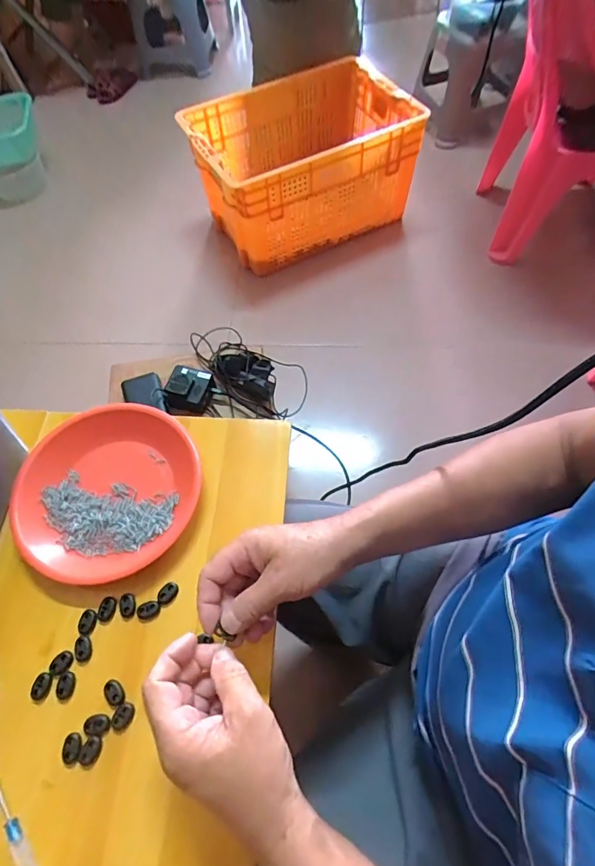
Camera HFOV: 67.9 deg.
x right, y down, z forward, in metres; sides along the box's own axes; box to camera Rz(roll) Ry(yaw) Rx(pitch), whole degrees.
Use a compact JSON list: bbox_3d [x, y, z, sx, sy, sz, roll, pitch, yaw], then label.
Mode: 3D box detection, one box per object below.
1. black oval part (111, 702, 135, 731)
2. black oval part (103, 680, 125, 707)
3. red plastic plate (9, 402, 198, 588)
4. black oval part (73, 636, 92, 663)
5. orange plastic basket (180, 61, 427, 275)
[{"bbox_3d":[-0.153,0.248,0.386,0.017,0.004,0.022,26,66,15],"label":"black oval part"},{"bbox_3d":[-0.164,0.233,0.396,0.021,0.005,0.016,36,69,19],"label":"black oval part"},{"bbox_3d":[-0.199,0.060,0.471,0.190,0.035,0.174,-1,62,2],"label":"red plastic plate"},{"bbox_3d":[-0.200,0.202,0.413,0.014,0.005,0.022,-15,62,-5],"label":"black oval part"},{"bbox_3d":[0.042,-0.810,1.314,0.642,0.312,0.437,-25,64,-10],"label":"orange plastic basket"}]

